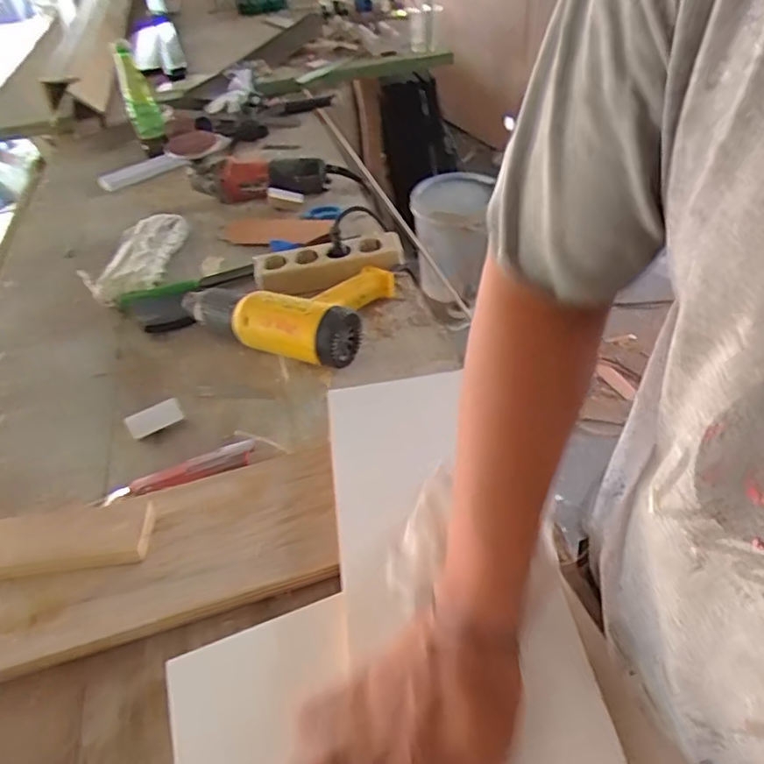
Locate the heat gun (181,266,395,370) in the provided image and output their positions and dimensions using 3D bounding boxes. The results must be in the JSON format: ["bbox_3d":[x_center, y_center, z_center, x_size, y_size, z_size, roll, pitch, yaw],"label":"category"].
[{"bbox_3d":[-0.126,-0.105,0.743,0.241,0.071,0.179,12,46,19],"label":"heat gun"}]

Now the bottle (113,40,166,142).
[{"bbox_3d":[-0.506,-0.586,1.220,0.064,0.261,0.070,-18,78,-12],"label":"bottle"}]

